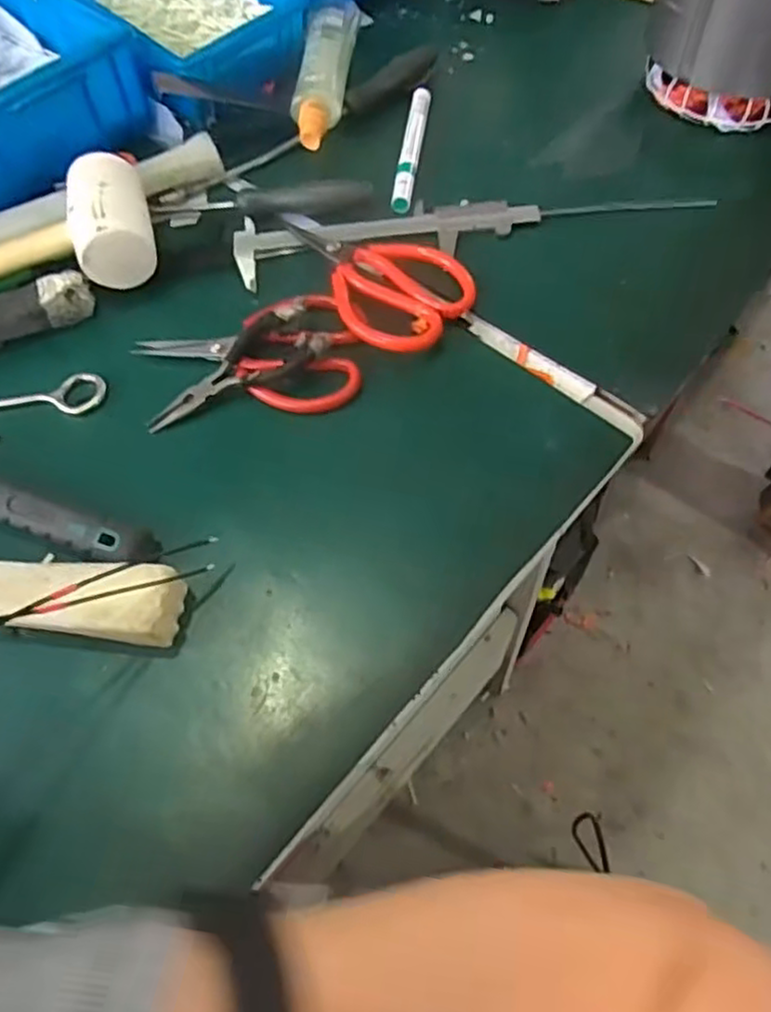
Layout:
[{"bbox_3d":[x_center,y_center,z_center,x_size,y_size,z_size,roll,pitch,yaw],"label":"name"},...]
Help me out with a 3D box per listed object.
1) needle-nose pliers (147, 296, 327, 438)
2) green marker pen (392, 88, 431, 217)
[{"bbox_3d":[-0.103,-0.092,0.466,0.127,0.025,0.051,-26,63,-11],"label":"needle-nose pliers"},{"bbox_3d":[0.022,-0.297,0.569,0.015,0.010,0.155,6,62,7],"label":"green marker pen"}]

